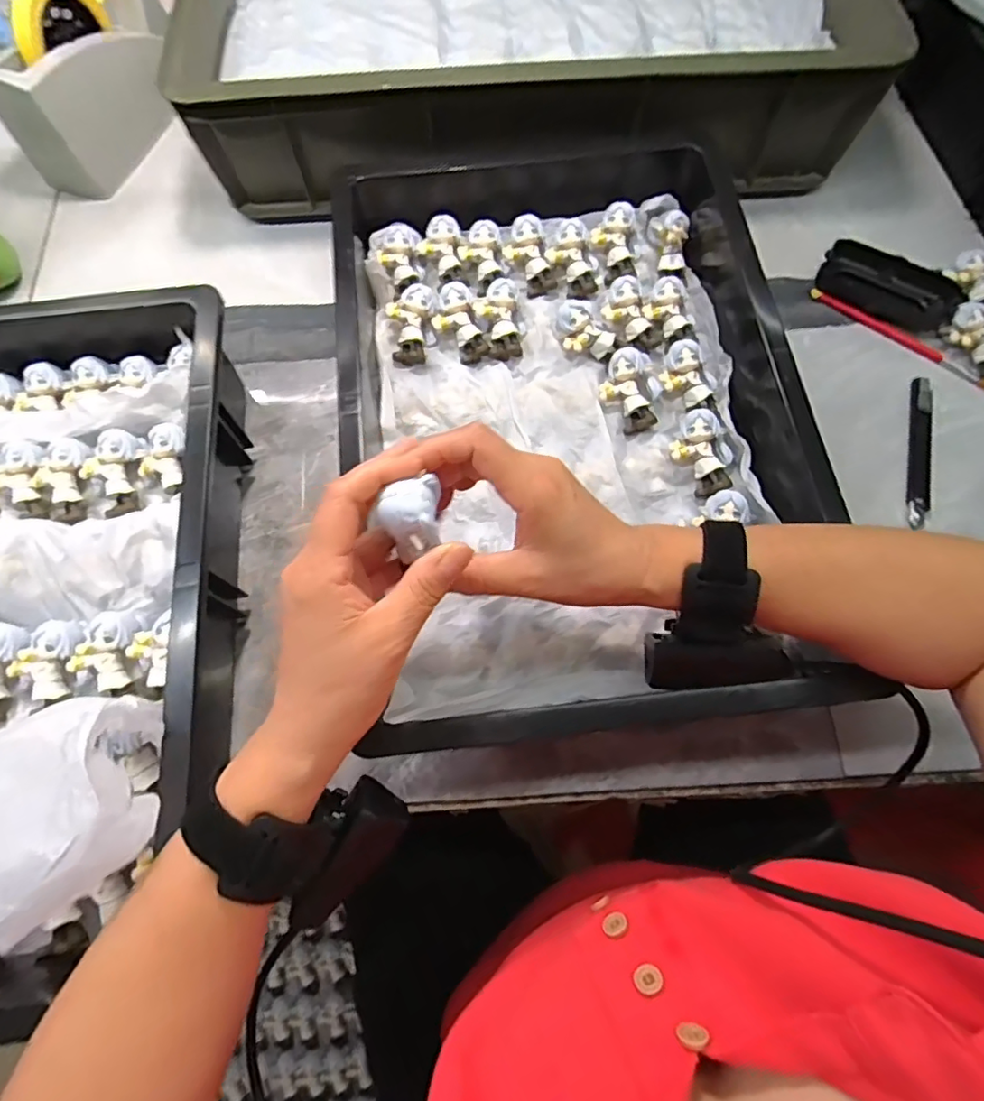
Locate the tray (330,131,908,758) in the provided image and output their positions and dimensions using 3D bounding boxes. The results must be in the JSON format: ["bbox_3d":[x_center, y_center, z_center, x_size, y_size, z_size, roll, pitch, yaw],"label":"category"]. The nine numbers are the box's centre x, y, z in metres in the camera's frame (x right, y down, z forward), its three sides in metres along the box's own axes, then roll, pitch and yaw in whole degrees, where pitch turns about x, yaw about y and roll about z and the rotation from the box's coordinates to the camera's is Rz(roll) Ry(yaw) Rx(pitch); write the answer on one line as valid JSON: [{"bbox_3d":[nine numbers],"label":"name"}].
[{"bbox_3d":[0.052,-0.103,0.413,0.306,0.087,0.439,-5,71,-1],"label":"tray"}]

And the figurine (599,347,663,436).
[{"bbox_3d":[0.104,-0.118,0.413,0.039,0.021,0.054,-19,72,-6],"label":"figurine"}]

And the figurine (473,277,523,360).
[{"bbox_3d":[0.006,-0.178,0.441,0.033,0.020,0.060,-9,94,-2],"label":"figurine"}]

